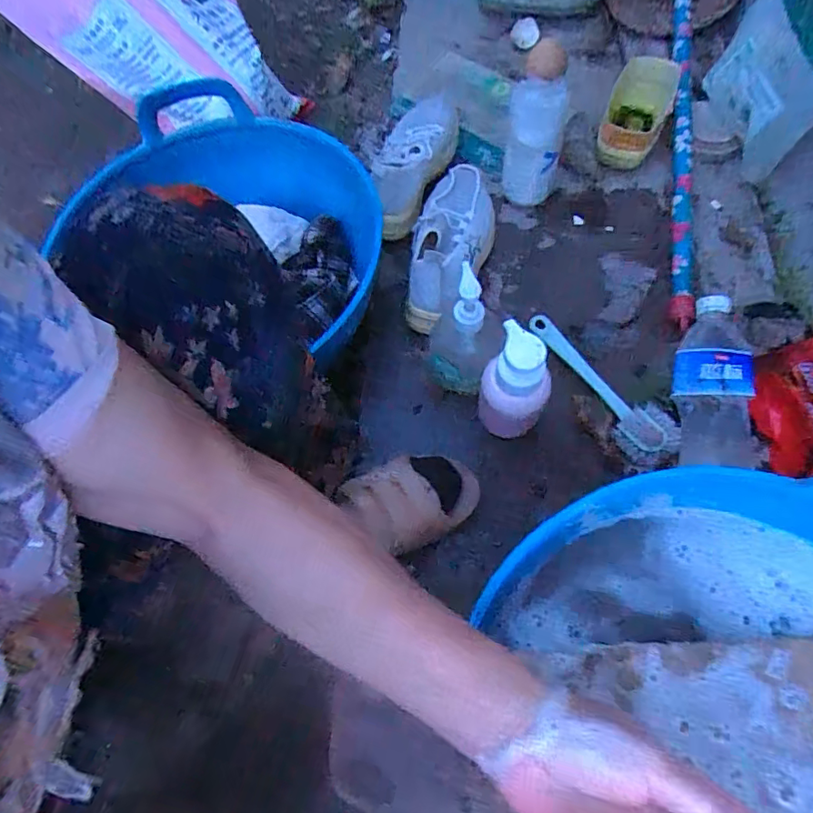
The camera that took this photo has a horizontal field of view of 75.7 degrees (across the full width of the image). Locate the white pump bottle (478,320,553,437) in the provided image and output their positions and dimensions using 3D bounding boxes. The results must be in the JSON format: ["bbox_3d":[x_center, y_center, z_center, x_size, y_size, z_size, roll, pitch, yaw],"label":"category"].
[{"bbox_3d":[0.108,-0.015,0.522,0.067,0.153,0.053,26,72,12],"label":"white pump bottle"}]

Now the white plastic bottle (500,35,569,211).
[{"bbox_3d":[0.155,-0.333,0.616,0.070,0.209,0.057,14,70,8],"label":"white plastic bottle"}]

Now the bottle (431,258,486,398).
[{"bbox_3d":[0.053,-0.073,0.539,0.053,0.149,0.070,2,69,4],"label":"bottle"}]

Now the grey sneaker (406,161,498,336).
[{"bbox_3d":[0.057,-0.212,0.632,0.097,0.074,0.246,7,69,6],"label":"grey sneaker"}]

